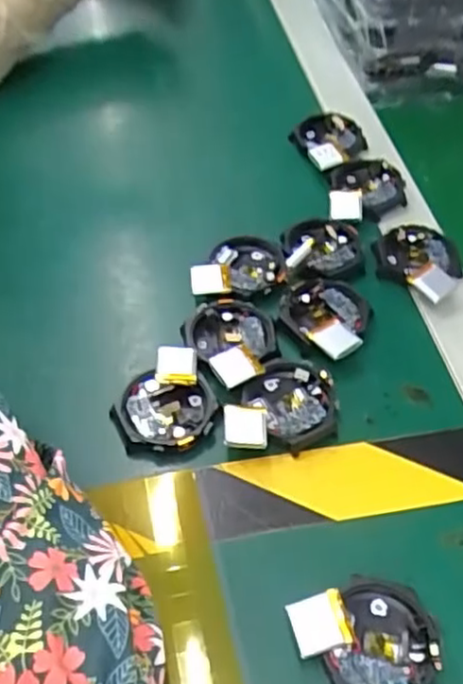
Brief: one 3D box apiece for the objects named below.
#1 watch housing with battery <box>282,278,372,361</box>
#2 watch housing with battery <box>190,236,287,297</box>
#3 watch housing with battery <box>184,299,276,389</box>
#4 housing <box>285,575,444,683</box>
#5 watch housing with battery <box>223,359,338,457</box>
[{"bbox_3d":[0.057,-0.016,0.390,0.046,0.013,0.057,-30,57,-23],"label":"watch housing with battery"},{"bbox_3d":[0.003,-0.048,0.416,0.060,0.012,0.049,-10,51,-9],"label":"watch housing with battery"},{"bbox_3d":[0.000,0.000,0.385,0.050,0.012,0.059,-4,51,-4],"label":"watch housing with battery"},{"bbox_3d":[0.059,0.126,0.282,0.055,0.019,0.054,0,50,0],"label":"housing"},{"bbox_3d":[0.025,0.032,0.358,0.060,0.016,0.054,-4,51,-4],"label":"watch housing with battery"}]

